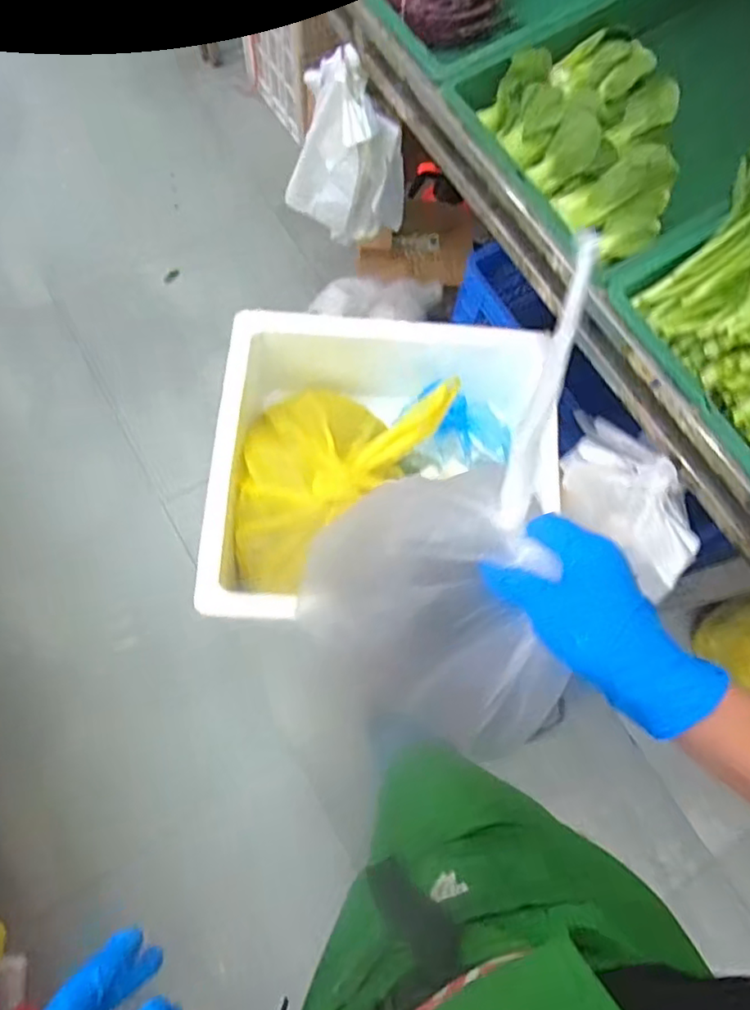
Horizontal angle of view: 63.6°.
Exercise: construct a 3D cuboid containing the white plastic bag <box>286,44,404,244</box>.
[{"bbox_3d":[-0.048,-0.591,1.046,0.204,0.256,0.096,29,73,5],"label":"white plastic bag"}]

